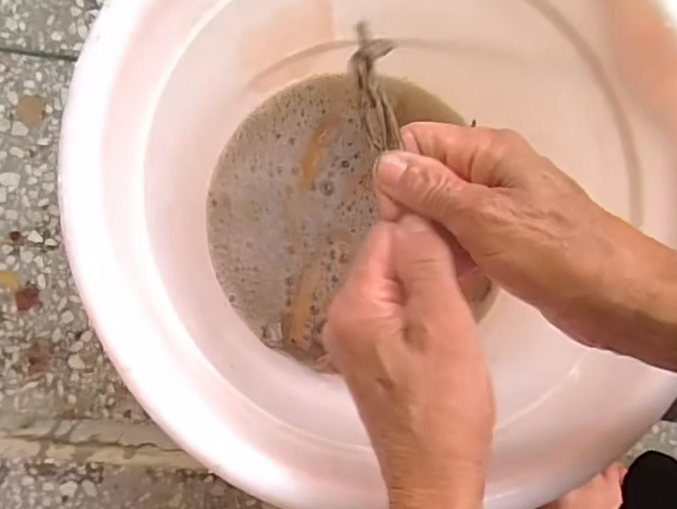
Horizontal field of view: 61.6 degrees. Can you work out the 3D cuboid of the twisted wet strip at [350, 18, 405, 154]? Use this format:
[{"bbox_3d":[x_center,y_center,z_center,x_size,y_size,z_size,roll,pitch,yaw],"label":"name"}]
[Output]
[{"bbox_3d":[0.017,-0.076,0.259,0.017,0.009,0.057,-11,91,-4],"label":"twisted wet strip"}]

